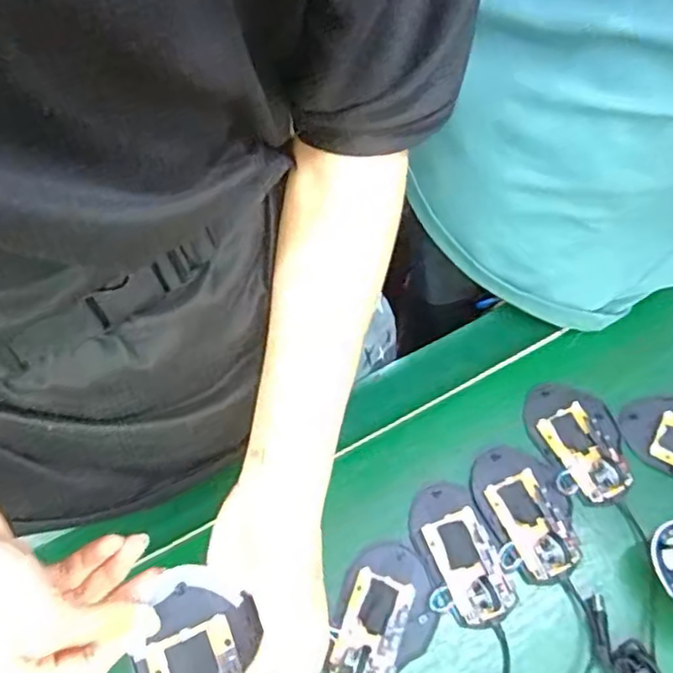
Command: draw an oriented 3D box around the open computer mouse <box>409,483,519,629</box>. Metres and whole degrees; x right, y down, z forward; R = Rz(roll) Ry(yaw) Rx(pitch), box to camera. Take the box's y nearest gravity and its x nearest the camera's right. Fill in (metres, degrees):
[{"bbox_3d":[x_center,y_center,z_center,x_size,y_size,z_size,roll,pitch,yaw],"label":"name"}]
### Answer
[{"bbox_3d":[0.095,0.166,0.505,0.060,0.025,0.111,-17,58,-8],"label":"open computer mouse"}]

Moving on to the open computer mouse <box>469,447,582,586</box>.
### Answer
[{"bbox_3d":[0.156,0.140,0.526,0.073,0.022,0.110,-15,58,-7],"label":"open computer mouse"}]

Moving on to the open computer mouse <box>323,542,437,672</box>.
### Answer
[{"bbox_3d":[0.035,0.210,0.483,0.072,0.025,0.109,16,59,12],"label":"open computer mouse"}]

